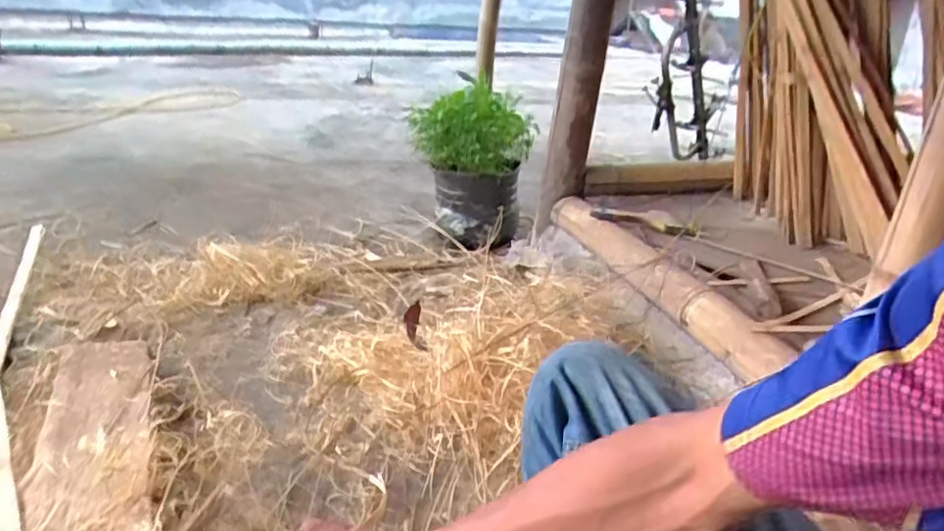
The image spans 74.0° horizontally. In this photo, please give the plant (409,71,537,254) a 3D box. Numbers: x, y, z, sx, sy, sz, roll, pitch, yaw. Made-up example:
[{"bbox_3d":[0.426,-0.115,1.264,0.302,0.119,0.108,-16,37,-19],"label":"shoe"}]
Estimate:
[{"bbox_3d":[-0.019,-0.256,1.625,0.302,0.392,0.327,9,25,7],"label":"plant"}]

